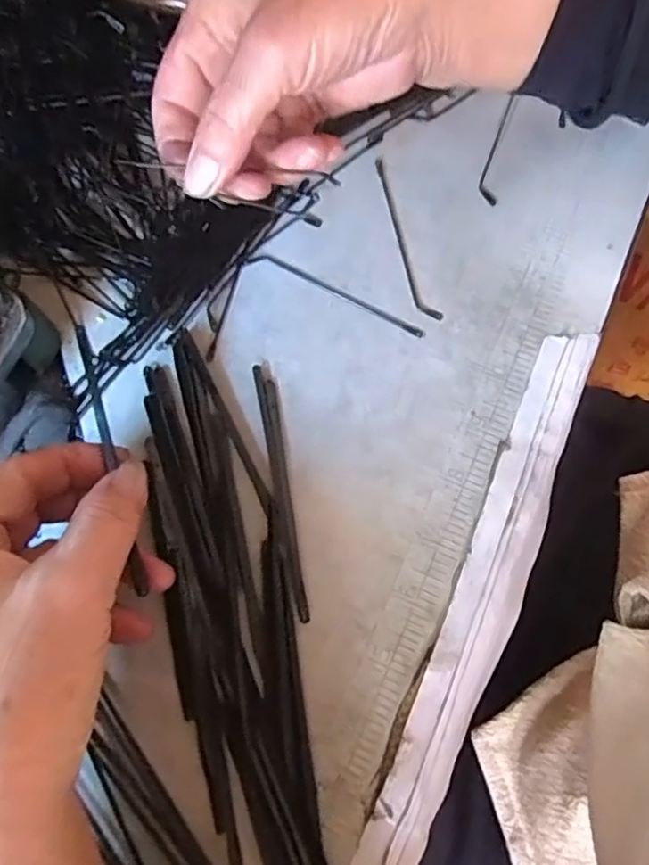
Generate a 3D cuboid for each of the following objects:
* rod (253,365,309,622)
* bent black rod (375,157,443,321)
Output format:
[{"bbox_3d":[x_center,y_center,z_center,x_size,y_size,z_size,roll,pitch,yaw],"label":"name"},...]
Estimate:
[{"bbox_3d":[-0.018,0.022,0.261,0.008,0.004,0.104,-9,72,-2],"label":"rod"},{"bbox_3d":[0.035,-0.089,0.295,0.010,0.004,0.088,-16,72,-4],"label":"bent black rod"}]

